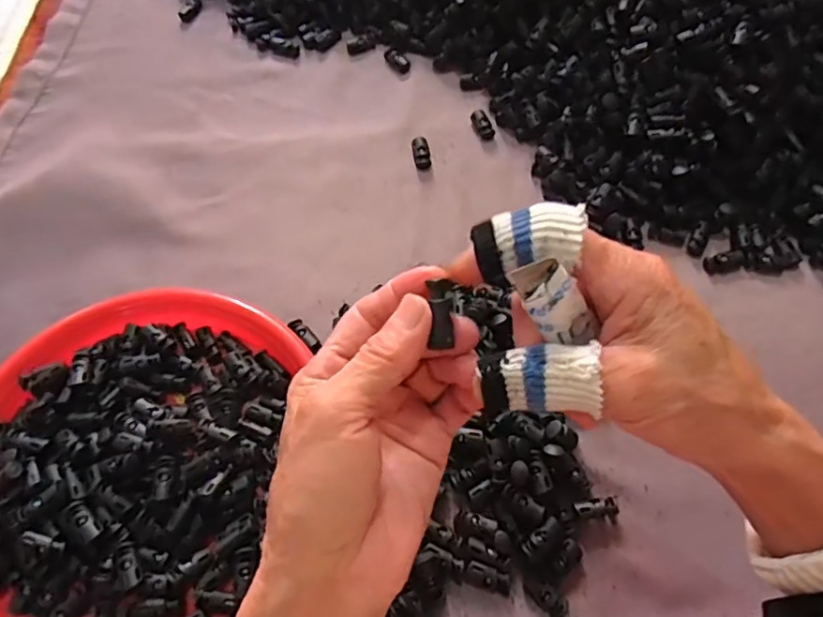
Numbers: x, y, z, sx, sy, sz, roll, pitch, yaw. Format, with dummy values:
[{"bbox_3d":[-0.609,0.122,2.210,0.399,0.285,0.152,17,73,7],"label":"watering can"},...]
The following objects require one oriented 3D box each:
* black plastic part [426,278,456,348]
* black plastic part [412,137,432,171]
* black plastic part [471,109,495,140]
[{"bbox_3d":[0.012,0.002,0.223,0.008,0.007,0.026,-1,74,2],"label":"black plastic part"},{"bbox_3d":[0.009,-0.132,0.490,0.015,0.009,0.030,-10,65,-2],"label":"black plastic part"},{"bbox_3d":[0.062,-0.161,0.502,0.013,0.007,0.029,-25,67,-9],"label":"black plastic part"}]

